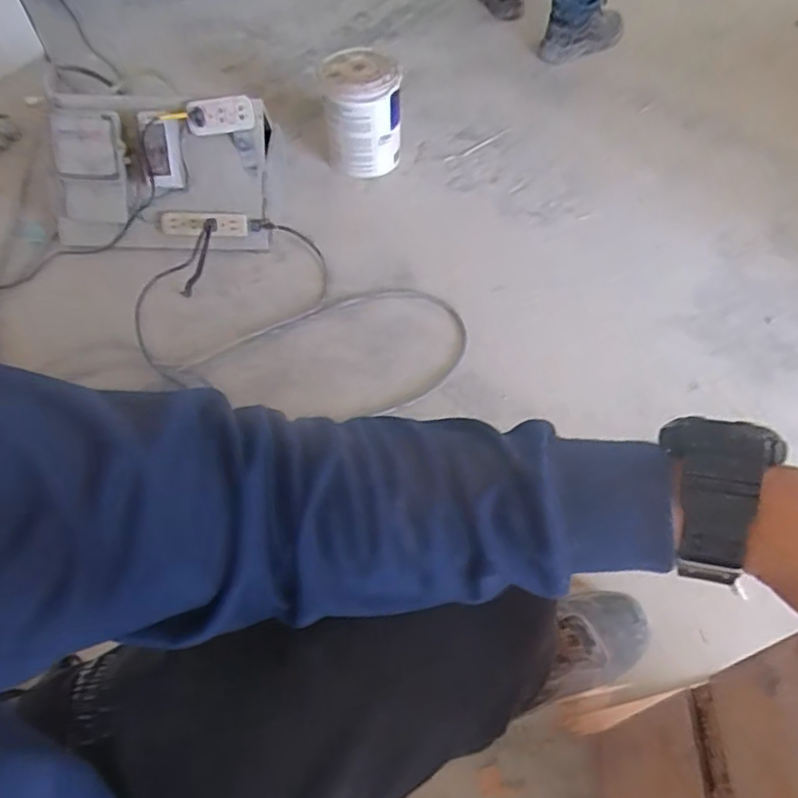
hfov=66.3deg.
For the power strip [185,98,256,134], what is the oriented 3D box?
[{"bbox_3d":[-0.337,-0.535,1.156,0.121,0.064,0.025,-5,54,-3],"label":"power strip"}]

